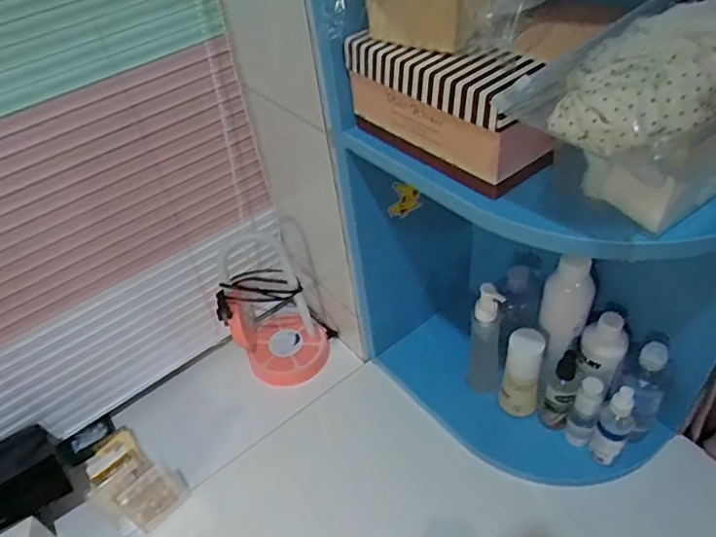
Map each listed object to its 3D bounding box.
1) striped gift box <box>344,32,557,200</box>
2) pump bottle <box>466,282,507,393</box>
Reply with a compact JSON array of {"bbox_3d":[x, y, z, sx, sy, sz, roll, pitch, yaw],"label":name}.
[{"bbox_3d":[0.078,-0.148,0.487,0.071,0.097,0.211,-35,54,-25],"label":"striped gift box"},{"bbox_3d":[0.172,0.093,0.728,0.047,0.199,0.054,6,45,15],"label":"pump bottle"}]

